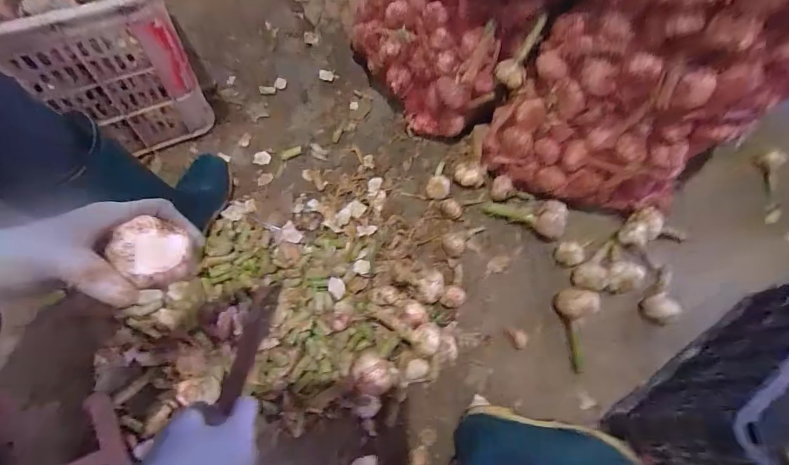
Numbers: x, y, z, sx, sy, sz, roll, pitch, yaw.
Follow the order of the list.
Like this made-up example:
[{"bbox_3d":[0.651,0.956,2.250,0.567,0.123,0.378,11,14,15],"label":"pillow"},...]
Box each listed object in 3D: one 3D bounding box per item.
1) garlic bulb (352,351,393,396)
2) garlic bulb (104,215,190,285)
[{"bbox_3d":[-0.032,0.206,0.539,0.055,0.046,0.056,-1,61,-4],"label":"garlic bulb"},{"bbox_3d":[-0.181,0.014,0.276,0.044,0.036,0.039,-33,68,-20],"label":"garlic bulb"}]

